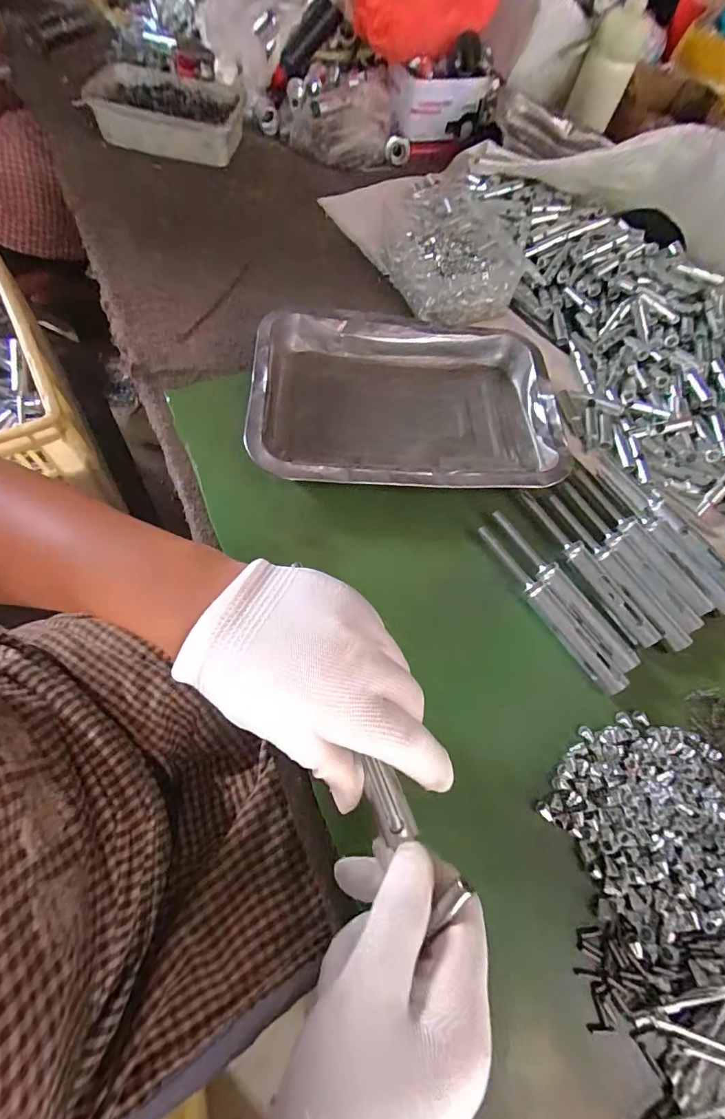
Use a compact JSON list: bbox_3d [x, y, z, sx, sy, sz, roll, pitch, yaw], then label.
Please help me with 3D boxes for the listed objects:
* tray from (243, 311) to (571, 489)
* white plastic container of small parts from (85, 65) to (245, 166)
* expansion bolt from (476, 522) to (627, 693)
[{"bbox_3d":[0.039,-0.136,0.380,0.254,0.037,0.181,0,64,-4],"label":"tray"},{"bbox_3d":[-0.250,-0.582,0.585,0.183,0.055,0.142,-4,65,-9],"label":"white plastic container of small parts"},{"bbox_3d":[0.133,0.031,0.316,0.017,0.012,0.140,-31,70,-17],"label":"expansion bolt"}]

